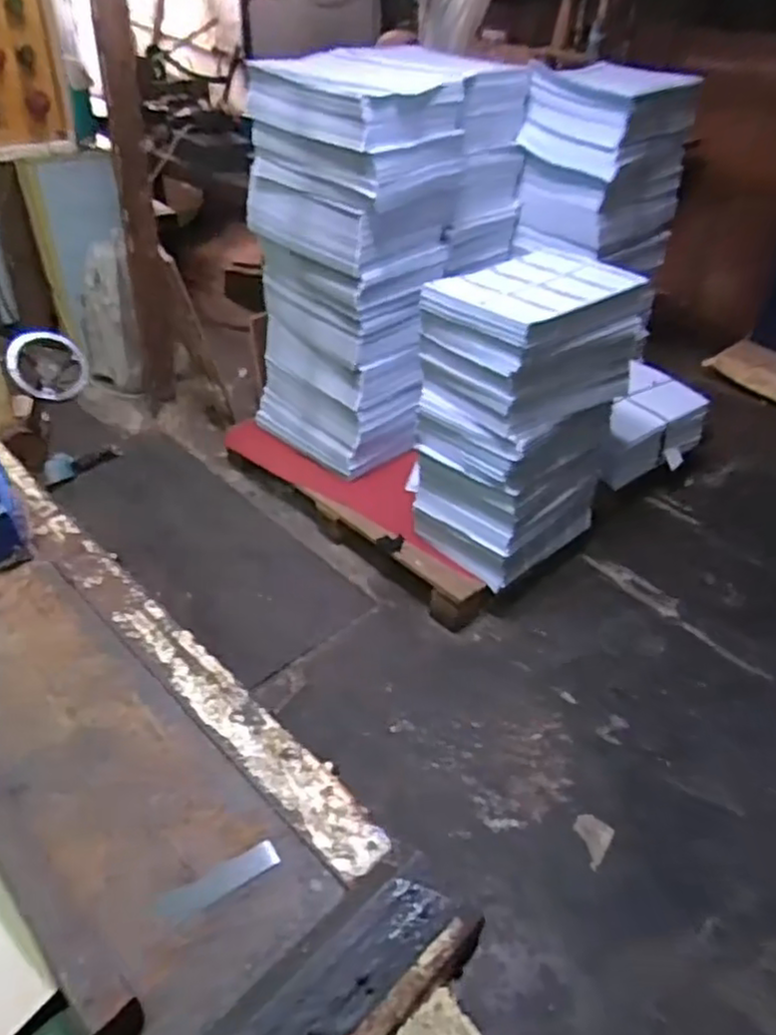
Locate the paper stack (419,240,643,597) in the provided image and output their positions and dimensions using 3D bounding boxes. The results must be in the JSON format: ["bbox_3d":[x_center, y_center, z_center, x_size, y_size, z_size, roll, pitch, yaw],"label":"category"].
[{"bbox_3d":[0.370,-0.274,1.866,0.498,0.701,0.374,-27,48,-33],"label":"paper stack"}]

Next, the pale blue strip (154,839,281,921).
[{"bbox_3d":[-0.148,0.321,0.612,0.105,0.004,0.025,-20,53,-26],"label":"pale blue strip"}]

